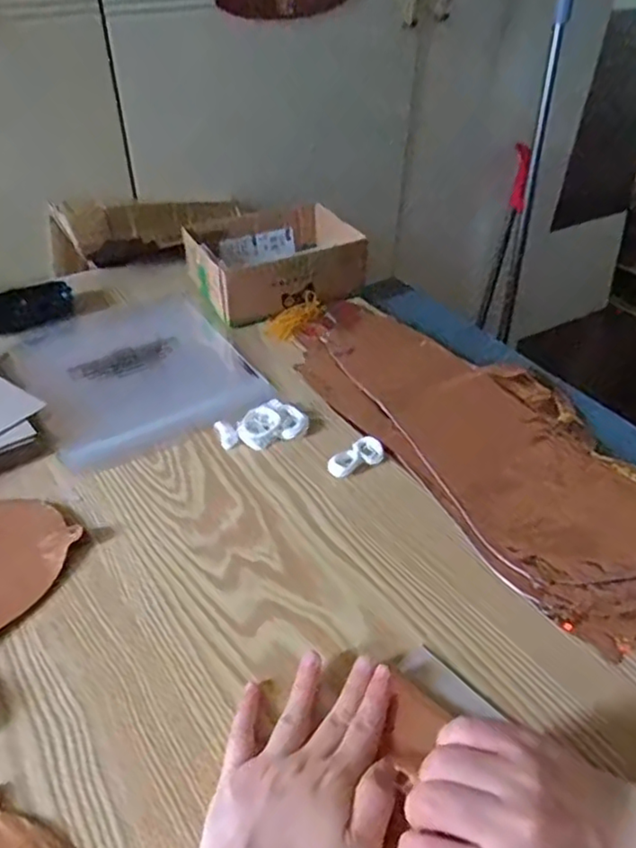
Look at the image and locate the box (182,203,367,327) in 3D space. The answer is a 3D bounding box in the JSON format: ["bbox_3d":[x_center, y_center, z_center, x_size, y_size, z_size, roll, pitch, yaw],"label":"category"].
[{"bbox_3d":[-0.053,-0.194,0.724,0.185,0.066,0.156,-13,43,-17],"label":"box"}]

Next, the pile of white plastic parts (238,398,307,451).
[{"bbox_3d":[-0.042,0.001,0.549,0.058,0.014,0.042,-22,46,-25],"label":"pile of white plastic parts"}]

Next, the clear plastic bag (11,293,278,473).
[{"bbox_3d":[-0.187,-0.066,0.621,0.199,0.017,0.241,-22,46,-25],"label":"clear plastic bag"}]

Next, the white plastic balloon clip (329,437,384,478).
[{"bbox_3d":[0.032,0.028,0.526,0.051,0.010,0.027,-20,46,-24],"label":"white plastic balloon clip"}]

